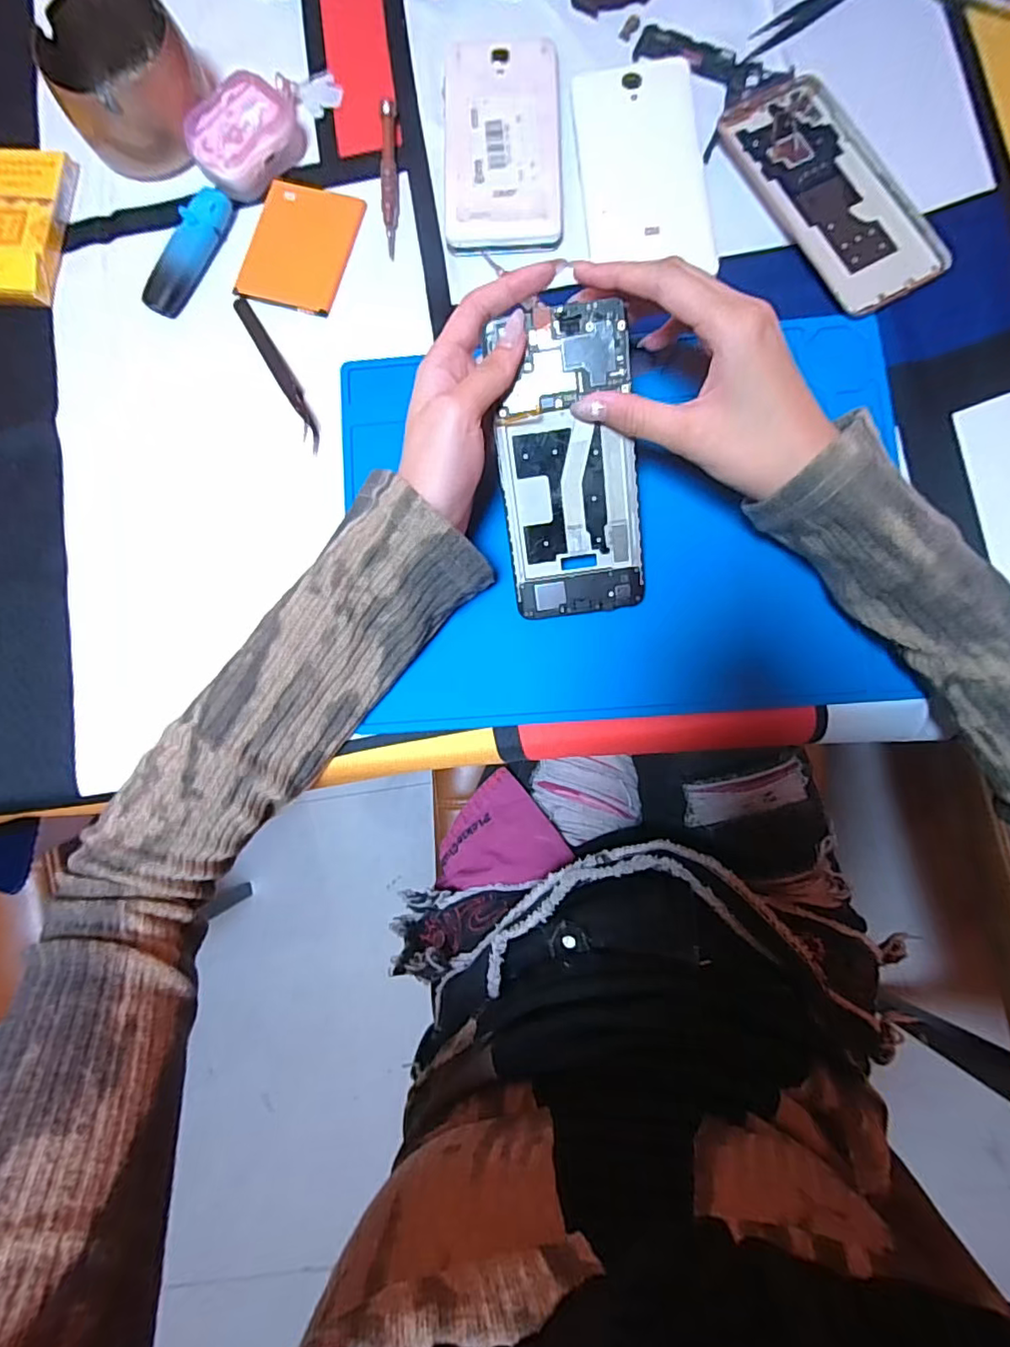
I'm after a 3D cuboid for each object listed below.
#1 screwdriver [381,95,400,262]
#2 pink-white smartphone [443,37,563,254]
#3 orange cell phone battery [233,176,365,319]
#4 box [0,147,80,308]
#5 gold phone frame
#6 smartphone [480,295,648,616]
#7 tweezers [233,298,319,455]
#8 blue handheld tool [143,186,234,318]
[{"bbox_3d":[-0.073,-0.314,0.358,0.011,0.009,0.100,-3,83,3],"label":"screwdriver"},{"bbox_3d":[-0.002,-0.333,0.354,0.071,0.011,0.141,-1,83,3],"label":"pink-white smartphone"},{"bbox_3d":[-0.130,-0.271,0.357,0.062,0.004,0.084,15,84,5],"label":"orange cell phone battery"},{"bbox_3d":[-0.316,-0.290,0.367,0.062,0.015,0.102,7,83,4],"label":"box"},{"bbox_3d":[0.198,-0.293,0.341,0.074,0.006,0.155,-29,82,-1],"label":"gold phone frame"},{"bbox_3d":[0.034,-0.105,0.297,0.070,0.007,0.149,-5,110,3],"label":"smartphone"},{"bbox_3d":[-0.139,-0.188,0.347,0.013,0.014,0.118,-29,82,0],"label":"tweezers"},{"bbox_3d":[-0.197,-0.262,0.351,0.021,0.017,0.081,30,86,6],"label":"blue handheld tool"}]

